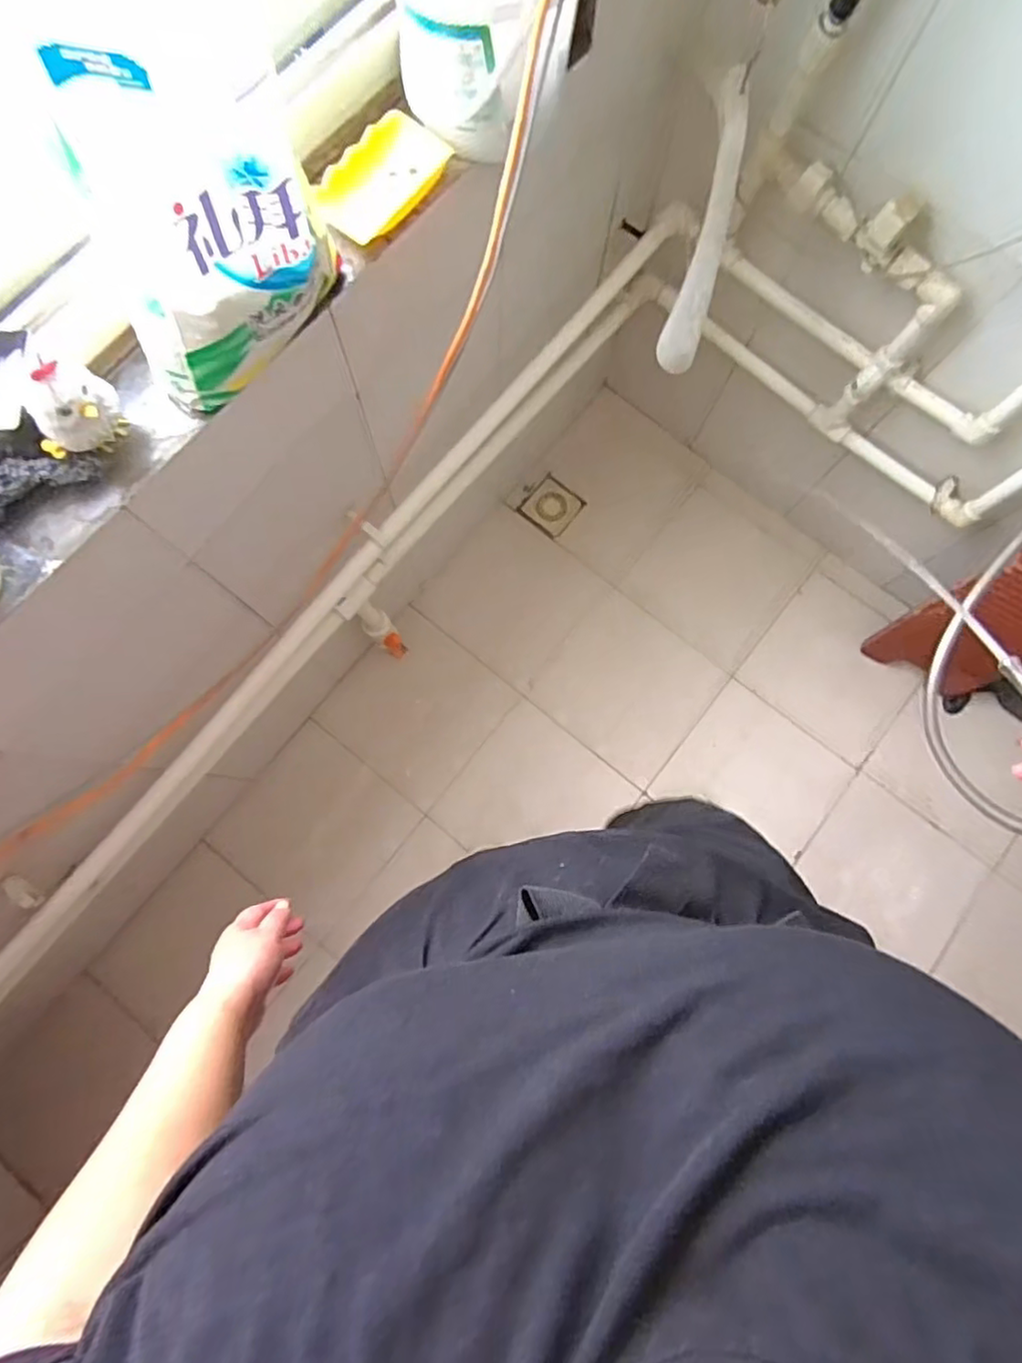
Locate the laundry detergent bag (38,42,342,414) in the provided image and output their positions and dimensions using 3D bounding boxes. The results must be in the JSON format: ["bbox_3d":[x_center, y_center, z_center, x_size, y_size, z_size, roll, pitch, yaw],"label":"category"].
[{"bbox_3d":[-0.209,-0.311,0.442,0.167,0.212,0.087,-26,81,-6],"label":"laundry detergent bag"}]

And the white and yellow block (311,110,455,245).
[{"bbox_3d":[-0.114,-0.459,0.588,0.068,0.031,0.130,32,80,5],"label":"white and yellow block"}]

